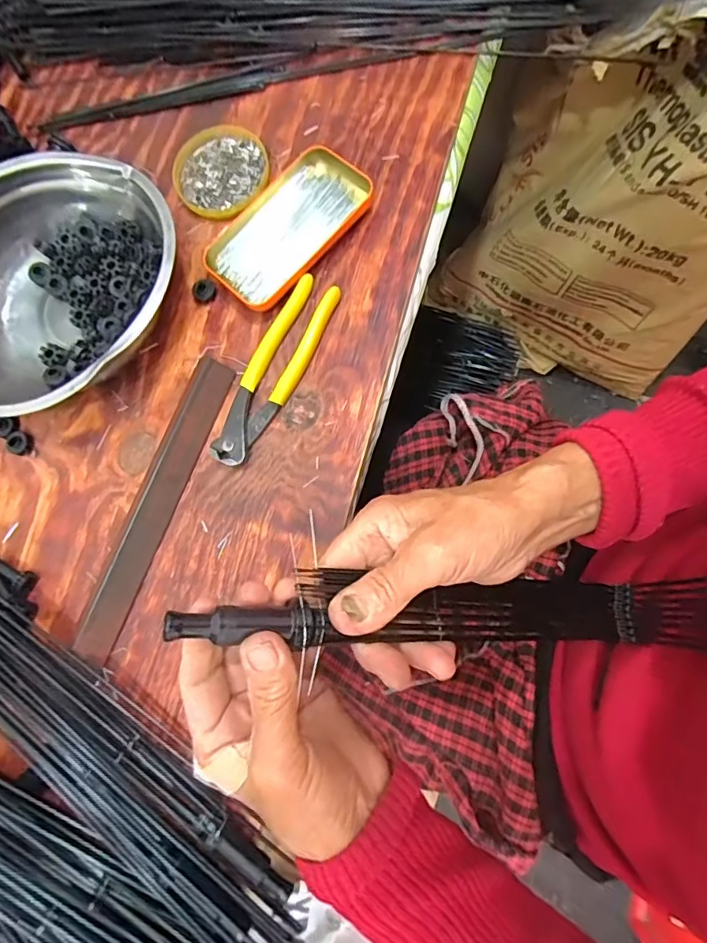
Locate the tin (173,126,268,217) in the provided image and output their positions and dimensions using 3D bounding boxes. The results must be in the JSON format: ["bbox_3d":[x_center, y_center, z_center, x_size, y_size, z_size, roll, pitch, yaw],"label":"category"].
[{"bbox_3d":[-0.117,-0.261,0.459,0.083,0.019,0.078,1,79,7],"label":"tin"}]

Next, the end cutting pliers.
[{"bbox_3d":[-0.063,-0.080,0.410,0.040,0.011,0.161,25,82,11],"label":"end cutting pliers"}]

